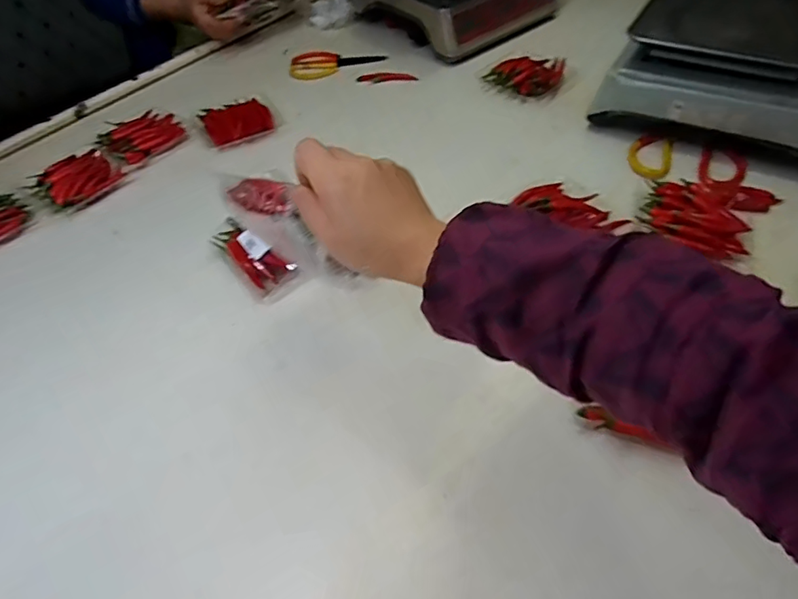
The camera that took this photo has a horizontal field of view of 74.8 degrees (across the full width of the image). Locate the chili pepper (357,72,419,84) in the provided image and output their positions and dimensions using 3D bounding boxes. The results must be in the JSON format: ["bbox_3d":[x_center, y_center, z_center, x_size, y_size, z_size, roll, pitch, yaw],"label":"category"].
[{"bbox_3d":[-0.019,-0.385,0.908,0.107,0.011,0.024,8,53,11],"label":"chili pepper"}]

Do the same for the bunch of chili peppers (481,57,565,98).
[{"bbox_3d":[0.211,-0.368,0.850,0.100,0.019,0.107,32,61,26],"label":"bunch of chili peppers"}]

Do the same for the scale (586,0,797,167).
[{"bbox_3d":[0.507,-0.343,0.734,0.343,0.128,0.352,23,57,21],"label":"scale"}]

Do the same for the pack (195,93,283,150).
[{"bbox_3d":[-0.252,-0.285,0.819,0.120,0.021,0.101,-21,53,-12],"label":"pack"}]

